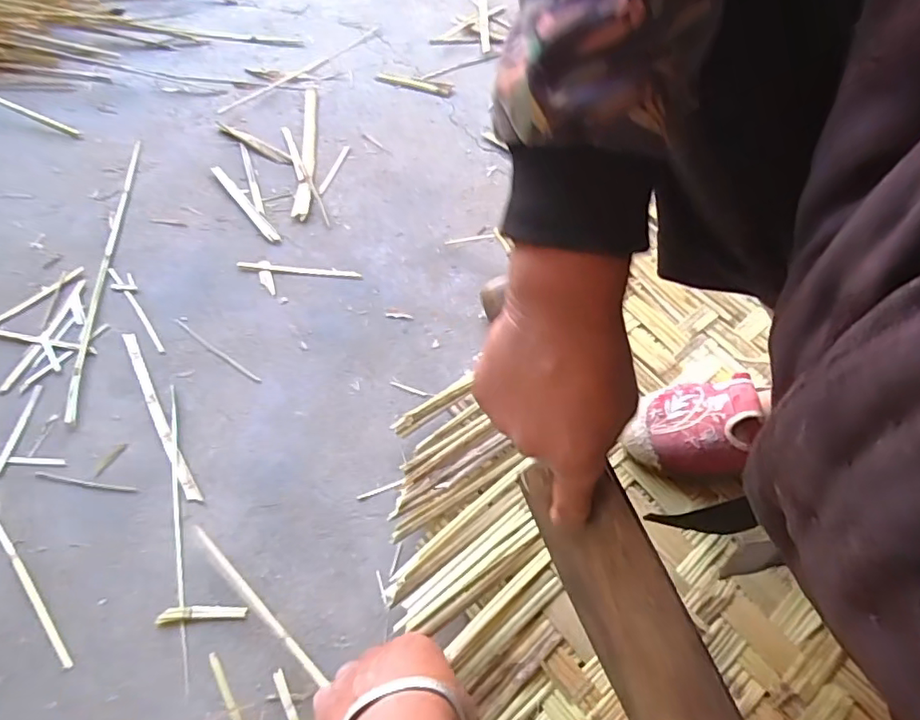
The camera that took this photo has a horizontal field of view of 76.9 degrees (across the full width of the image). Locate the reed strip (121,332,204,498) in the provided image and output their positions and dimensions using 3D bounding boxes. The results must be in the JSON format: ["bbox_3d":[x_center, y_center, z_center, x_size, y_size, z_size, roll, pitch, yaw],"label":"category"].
[{"bbox_3d":[-0.277,0.046,0.530,0.012,0.004,0.201,-26,60,-21],"label":"reed strip"}]

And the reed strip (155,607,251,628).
[{"bbox_3d":[-0.193,0.189,0.431,0.064,0.006,0.010,-3,54,-6],"label":"reed strip"}]

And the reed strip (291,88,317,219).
[{"bbox_3d":[-0.198,-0.278,0.754,0.020,0.012,0.261,-2,54,-5],"label":"reed strip"}]

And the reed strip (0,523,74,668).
[{"bbox_3d":[-0.337,0.164,0.444,0.008,0.004,0.172,-36,64,-26],"label":"reed strip"}]

